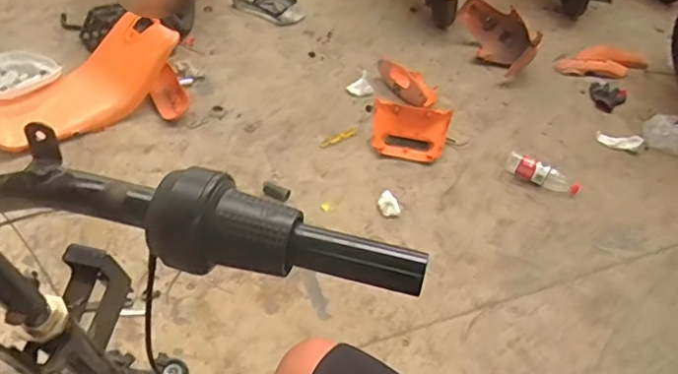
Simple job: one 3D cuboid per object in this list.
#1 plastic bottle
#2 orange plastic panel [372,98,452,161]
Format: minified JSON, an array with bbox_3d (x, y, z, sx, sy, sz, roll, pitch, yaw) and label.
[{"bbox_3d":[0.625,-0.039,1.772,0.228,0.076,0.068,21,41,19],"label":"plastic bottle"},{"bbox_3d":[0.222,-0.180,1.846,0.242,0.117,0.155,12,39,8],"label":"orange plastic panel"}]

